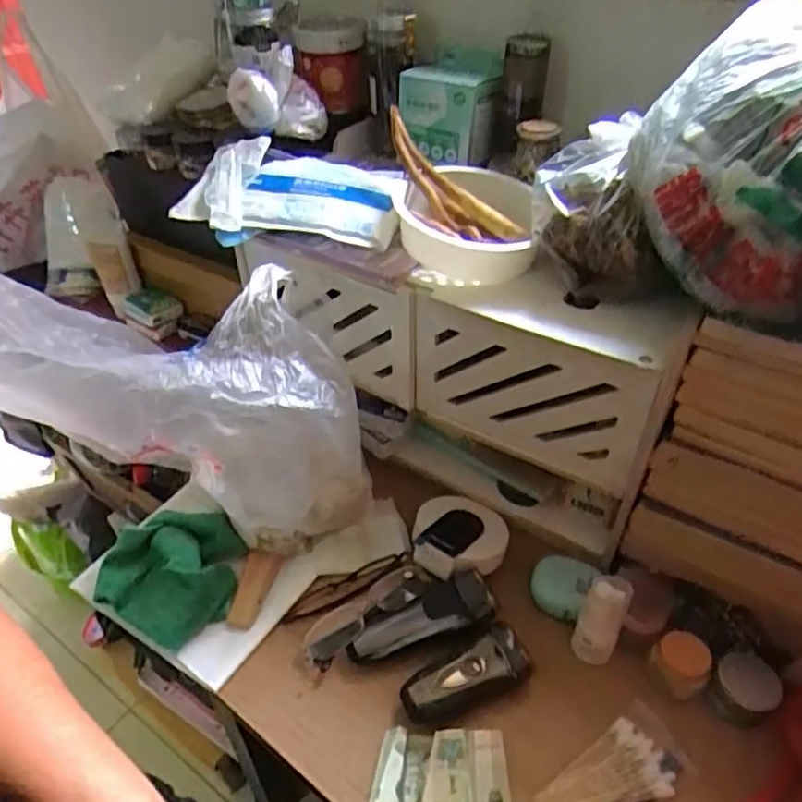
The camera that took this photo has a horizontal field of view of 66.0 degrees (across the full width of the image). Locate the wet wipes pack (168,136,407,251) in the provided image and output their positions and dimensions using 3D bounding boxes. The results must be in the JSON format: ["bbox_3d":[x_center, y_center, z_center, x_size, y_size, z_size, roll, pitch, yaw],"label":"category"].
[{"bbox_3d":[-0.112,-0.210,0.638,0.231,0.052,0.149,5,42,7],"label":"wet wipes pack"}]

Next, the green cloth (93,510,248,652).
[{"bbox_3d":[-0.224,0.165,0.612,0.124,0.057,0.123,22,47,24],"label":"green cloth"}]

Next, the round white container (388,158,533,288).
[{"bbox_3d":[0.063,-0.173,0.592,0.157,0.055,0.112,28,49,29],"label":"round white container"}]

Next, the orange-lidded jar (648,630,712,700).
[{"bbox_3d":[0.247,0.234,0.546,0.047,0.035,0.047,-1,41,1],"label":"orange-lidded jar"}]

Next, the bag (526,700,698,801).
[{"bbox_3d":[0.162,0.311,0.489,0.157,0.008,0.062,-26,47,-25],"label":"bag"}]

